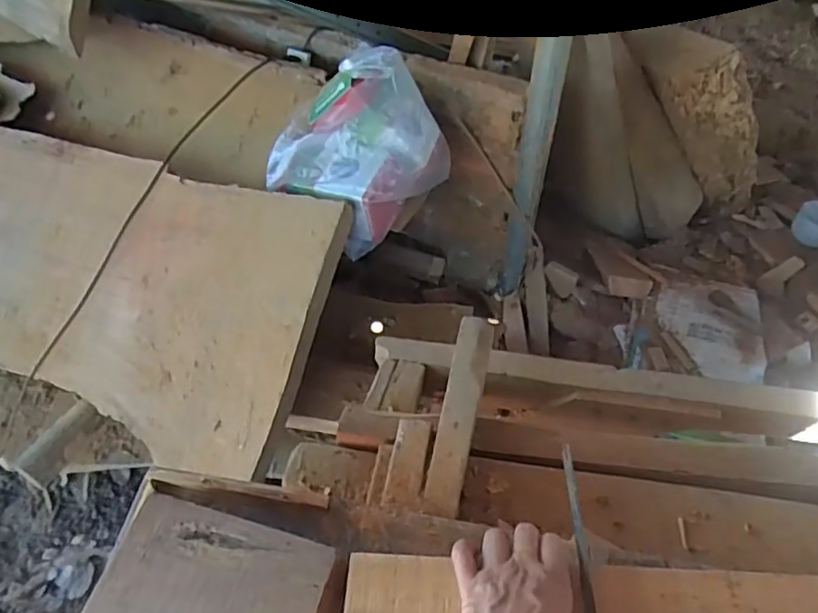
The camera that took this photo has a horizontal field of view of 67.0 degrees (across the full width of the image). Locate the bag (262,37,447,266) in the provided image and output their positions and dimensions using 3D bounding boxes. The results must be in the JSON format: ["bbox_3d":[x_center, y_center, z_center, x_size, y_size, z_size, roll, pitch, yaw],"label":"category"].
[{"bbox_3d":[-0.097,-0.304,1.113,0.226,0.277,0.291,29,54,23],"label":"bag"}]

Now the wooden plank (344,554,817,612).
[{"bbox_3d":[0.125,0.212,0.442,0.336,0.019,0.051,1,48,5],"label":"wooden plank"}]

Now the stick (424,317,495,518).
[{"bbox_3d":[0.052,0.098,0.612,0.037,0.024,0.211,10,49,8],"label":"stick"}]

